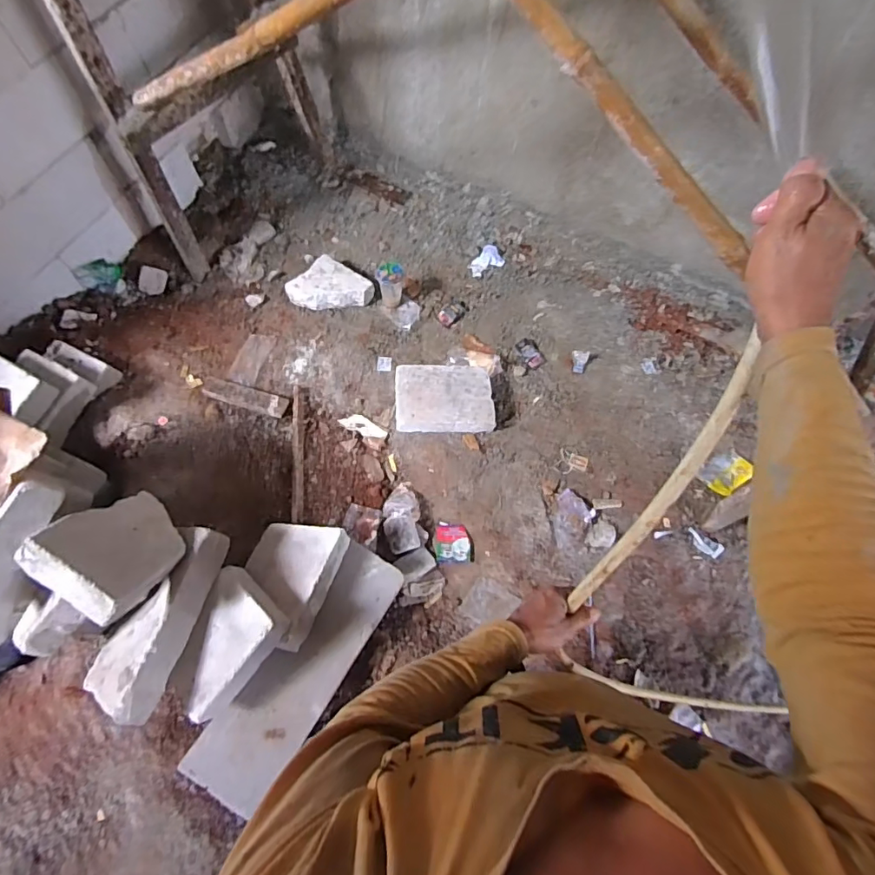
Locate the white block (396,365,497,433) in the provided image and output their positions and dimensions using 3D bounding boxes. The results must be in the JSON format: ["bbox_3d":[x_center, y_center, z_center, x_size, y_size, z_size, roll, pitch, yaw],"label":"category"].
[{"bbox_3d":[0.021,-0.115,1.570,0.293,0.086,0.213,0,66,-1],"label":"white block"}]

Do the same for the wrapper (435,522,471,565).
[{"bbox_3d":[0.044,0.299,1.449,0.095,0.018,0.119,-3,66,-2],"label":"wrapper"}]

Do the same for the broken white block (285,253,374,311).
[{"bbox_3d":[-0.363,-0.504,1.733,0.244,0.084,0.202,28,69,10],"label":"broken white block"}]

